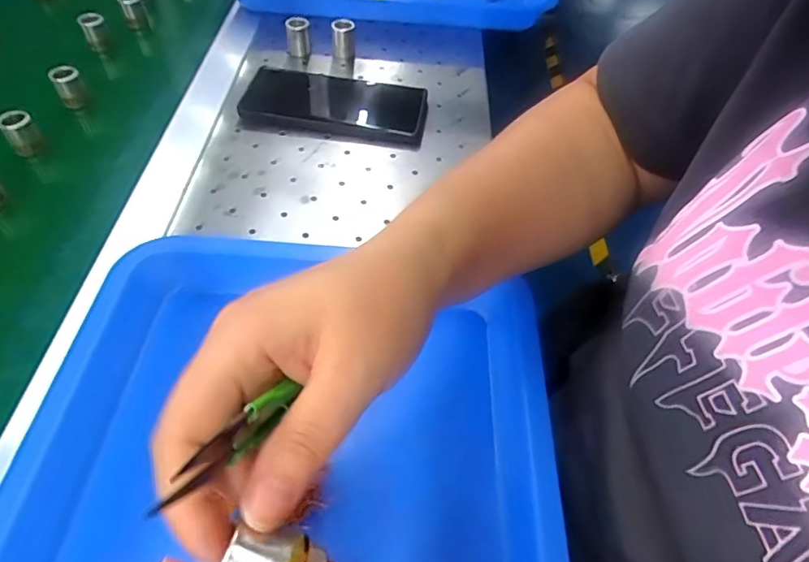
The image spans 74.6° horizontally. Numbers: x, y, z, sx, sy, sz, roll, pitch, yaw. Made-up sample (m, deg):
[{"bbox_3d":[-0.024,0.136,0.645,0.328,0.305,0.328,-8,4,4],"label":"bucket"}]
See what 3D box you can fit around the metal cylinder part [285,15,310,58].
[{"bbox_3d":[-0.108,-0.247,0.543,0.023,0.035,0.025,-7,54,-9],"label":"metal cylinder part"}]

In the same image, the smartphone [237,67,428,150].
[{"bbox_3d":[-0.062,-0.165,0.488,0.164,0.017,0.076,11,53,5],"label":"smartphone"}]

